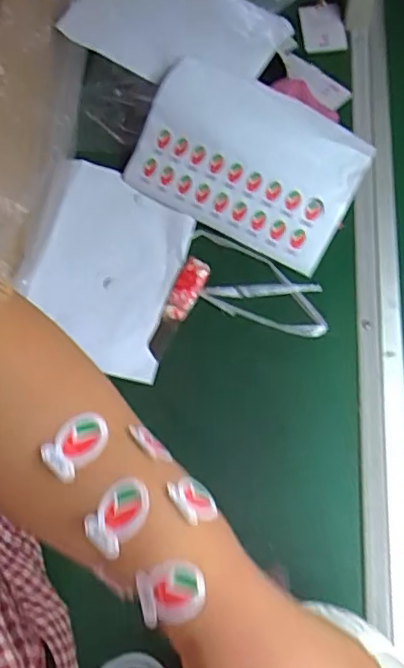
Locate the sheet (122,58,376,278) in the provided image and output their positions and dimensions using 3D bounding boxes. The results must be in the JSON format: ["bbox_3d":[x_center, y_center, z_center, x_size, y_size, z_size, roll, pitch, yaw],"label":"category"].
[{"bbox_3d":[0.048,-0.191,0.622,0.237,0.058,0.170,27,70,14],"label":"sheet"}]

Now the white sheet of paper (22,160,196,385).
[{"bbox_3d":[-0.094,-0.072,0.605,0.143,0.016,0.218,12,68,8],"label":"white sheet of paper"}]

